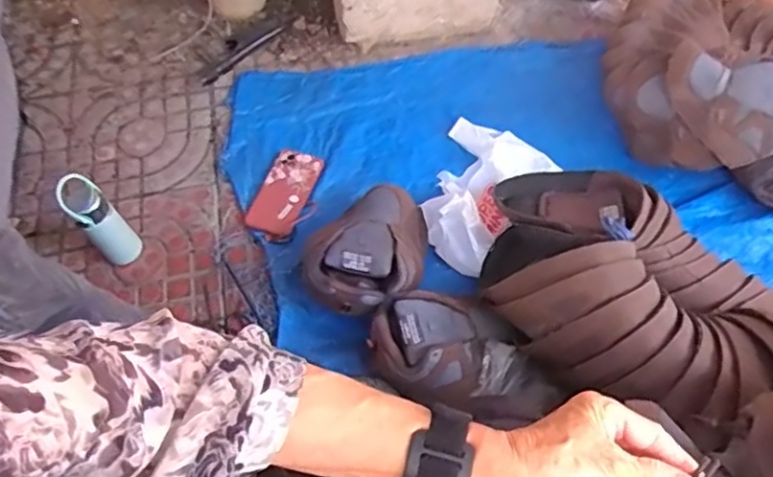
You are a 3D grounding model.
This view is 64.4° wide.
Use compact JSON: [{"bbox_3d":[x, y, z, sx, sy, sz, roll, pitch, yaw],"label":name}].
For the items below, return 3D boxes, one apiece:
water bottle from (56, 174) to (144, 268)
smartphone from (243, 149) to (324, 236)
[{"bbox_3d":[-0.418,-0.024,0.900,0.059,0.165,0.057,1,58,-1],"label":"water bottle"},{"bbox_3d":[-0.168,-0.078,1.006,0.085,0.013,0.162,17,60,9],"label":"smartphone"}]

